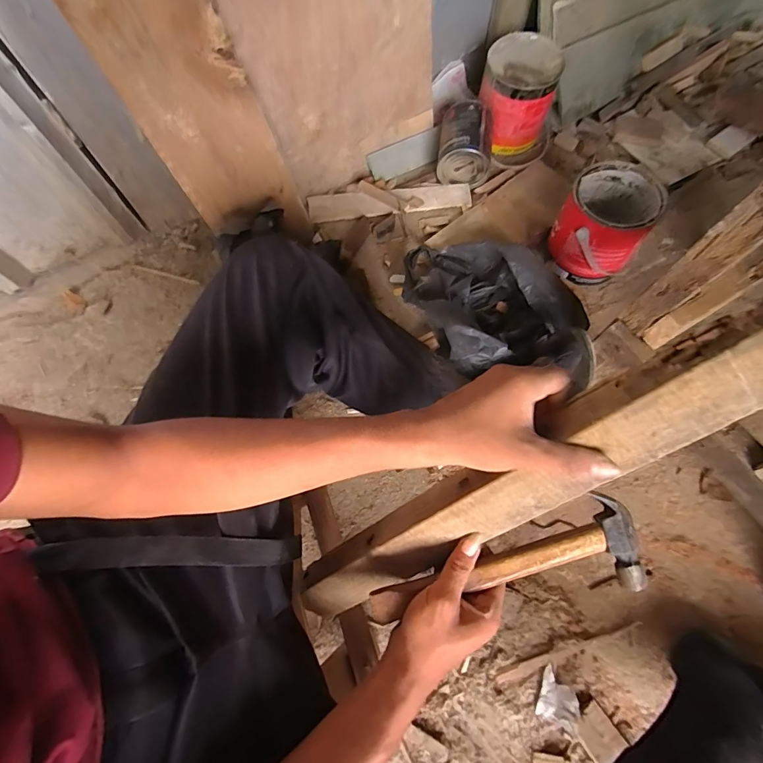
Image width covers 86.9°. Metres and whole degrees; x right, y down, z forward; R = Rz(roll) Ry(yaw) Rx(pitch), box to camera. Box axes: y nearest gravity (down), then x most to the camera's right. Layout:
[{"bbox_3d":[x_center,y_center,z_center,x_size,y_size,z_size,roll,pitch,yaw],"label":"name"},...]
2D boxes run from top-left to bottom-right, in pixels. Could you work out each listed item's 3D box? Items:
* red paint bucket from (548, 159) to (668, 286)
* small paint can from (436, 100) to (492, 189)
[{"bbox_3d":[0.403,-0.287,0.745,0.145,0.140,0.153,20,71,9],"label":"red paint bucket"},{"bbox_3d":[0.179,-0.500,0.849,0.110,0.104,0.119,8,70,5],"label":"small paint can"}]

